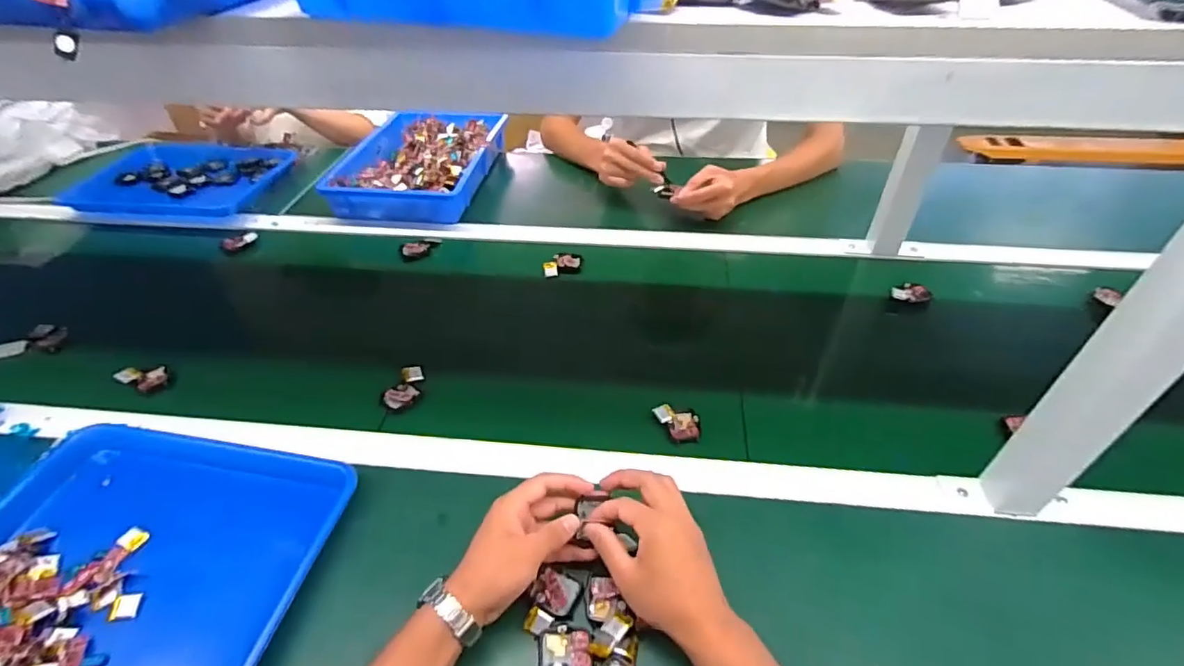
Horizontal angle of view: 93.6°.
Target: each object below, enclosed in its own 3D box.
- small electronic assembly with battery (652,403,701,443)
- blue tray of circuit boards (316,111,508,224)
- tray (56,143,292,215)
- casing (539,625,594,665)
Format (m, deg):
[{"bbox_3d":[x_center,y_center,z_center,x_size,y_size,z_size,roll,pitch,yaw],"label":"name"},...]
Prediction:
[{"bbox_3d":[0.096,0.102,0.629,0.053,0.019,0.046,9,44,11],"label":"small electronic assembly with battery"},{"bbox_3d":[-0.326,-0.331,1.068,0.259,0.062,0.366,6,43,8],"label":"blue tray of circuit boards"},{"bbox_3d":[-0.782,-0.292,1.078,0.342,0.050,0.263,7,44,9],"label":"tray"},{"bbox_3d":[-0.021,0.263,0.456,0.043,0.006,0.039,-4,43,-2],"label":"casing"}]

